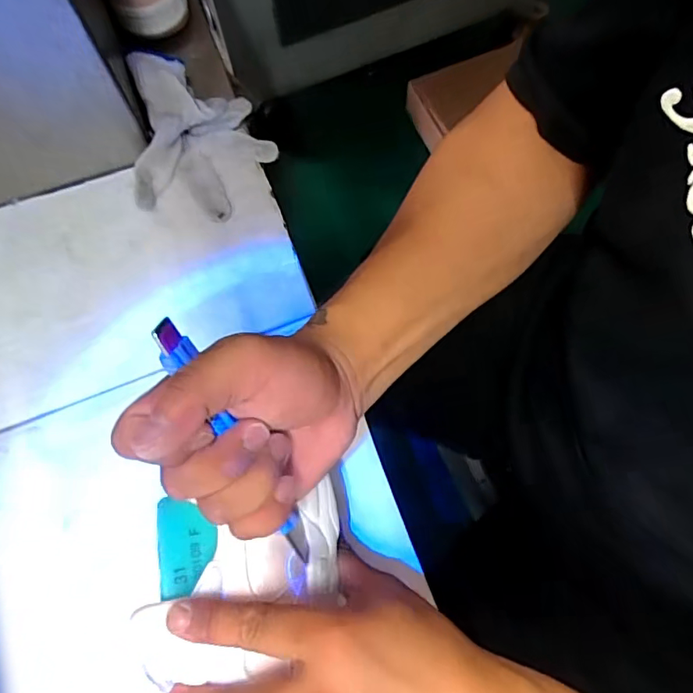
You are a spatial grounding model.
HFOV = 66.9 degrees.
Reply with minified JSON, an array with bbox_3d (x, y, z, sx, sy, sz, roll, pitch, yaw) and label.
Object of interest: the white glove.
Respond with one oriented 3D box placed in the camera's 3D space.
[{"bbox_3d":[-0.127,-0.193,0.468,0.121,0.034,0.167,-5,71,-2],"label":"white glove"}]

